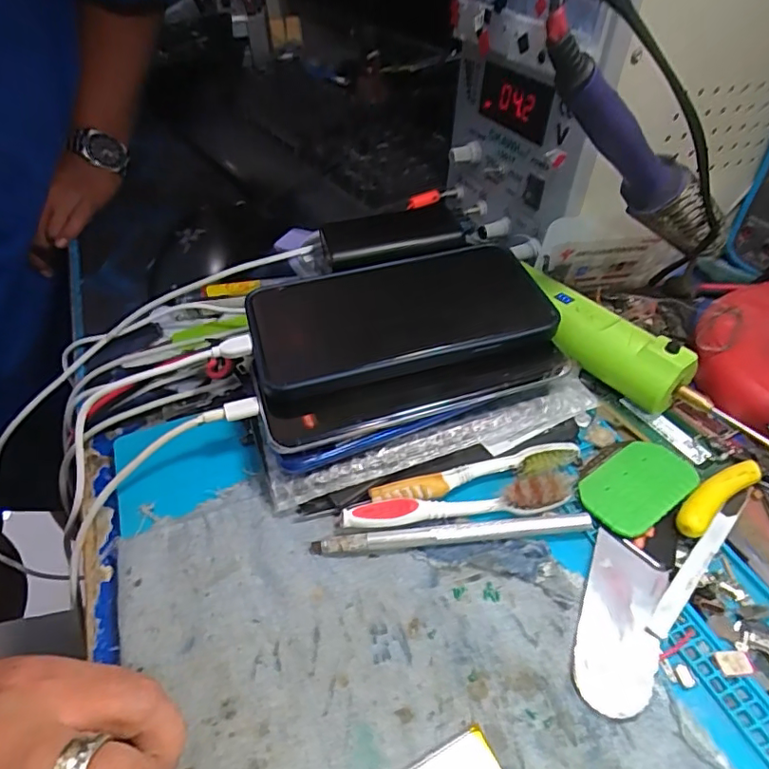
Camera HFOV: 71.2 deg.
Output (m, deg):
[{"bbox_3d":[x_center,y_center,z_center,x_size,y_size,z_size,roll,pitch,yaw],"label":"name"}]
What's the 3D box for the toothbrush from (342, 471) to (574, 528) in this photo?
[{"bbox_3d":[0.034,0.056,0.248,0.106,0.011,0.013,-8,44,-4],"label":"toothbrush"}]

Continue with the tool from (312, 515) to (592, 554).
[{"bbox_3d":[0.030,0.067,0.242,0.122,0.007,0.007,-5,44,-1],"label":"tool"}]

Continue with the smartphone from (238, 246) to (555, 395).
[{"bbox_3d":[0.008,-0.039,0.296,0.158,0.012,0.081,-12,46,-11],"label":"smartphone"}]

